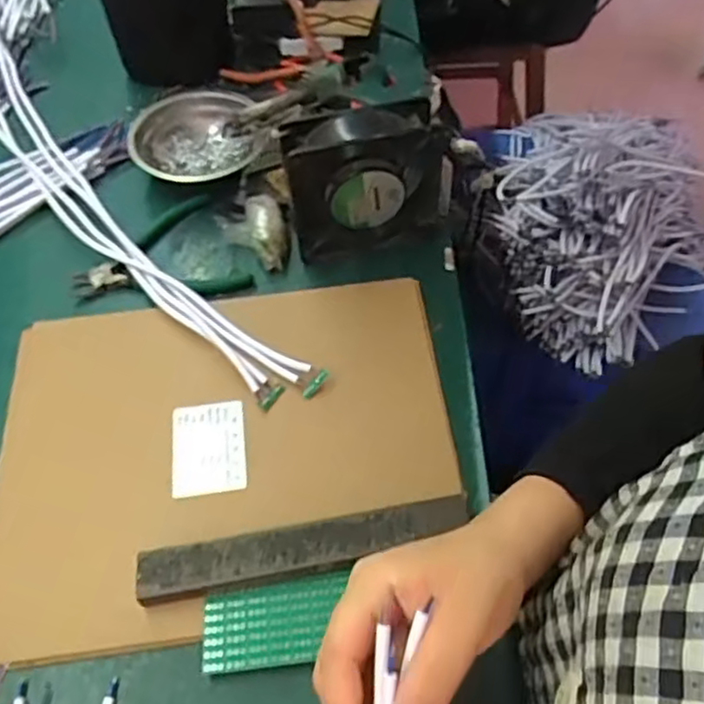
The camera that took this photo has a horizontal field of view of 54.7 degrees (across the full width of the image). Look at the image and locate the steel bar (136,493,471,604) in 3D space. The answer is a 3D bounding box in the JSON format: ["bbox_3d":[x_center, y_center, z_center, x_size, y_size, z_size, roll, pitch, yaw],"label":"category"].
[{"bbox_3d":[-0.028,0.124,0.425,0.202,0.022,0.031,-9,55,-5],"label":"steel bar"}]

